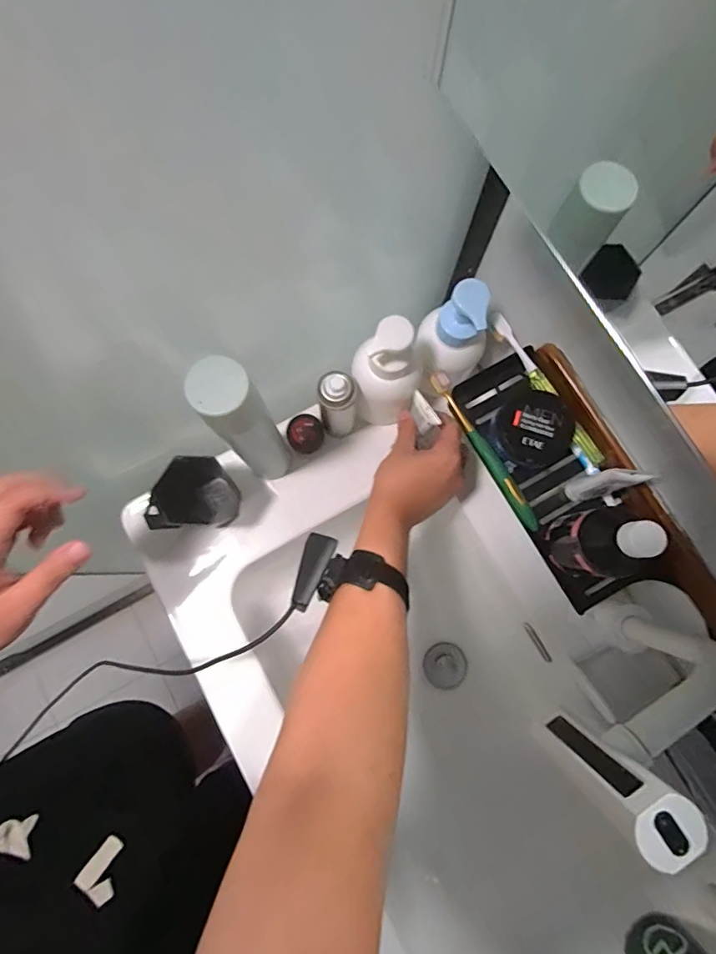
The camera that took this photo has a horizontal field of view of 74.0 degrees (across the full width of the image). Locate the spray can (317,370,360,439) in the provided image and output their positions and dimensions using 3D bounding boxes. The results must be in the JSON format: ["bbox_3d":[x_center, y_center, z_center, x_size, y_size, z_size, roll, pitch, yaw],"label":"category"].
[{"bbox_3d":[-0.022,-0.083,0.556,0.044,0.139,0.040,-4,80,-1],"label":"spray can"}]

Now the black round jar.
[{"bbox_3d":[0.167,-0.043,0.466,0.071,0.051,0.081,-14,80,-3],"label":"black round jar"}]

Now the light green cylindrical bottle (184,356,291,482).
[{"bbox_3d":[-0.109,-0.044,0.483,0.054,0.267,0.049,-33,81,-6],"label":"light green cylindrical bottle"}]

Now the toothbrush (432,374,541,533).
[{"bbox_3d":[0.129,-0.029,0.482,0.019,0.016,0.183,-32,81,-6],"label":"toothbrush"}]

